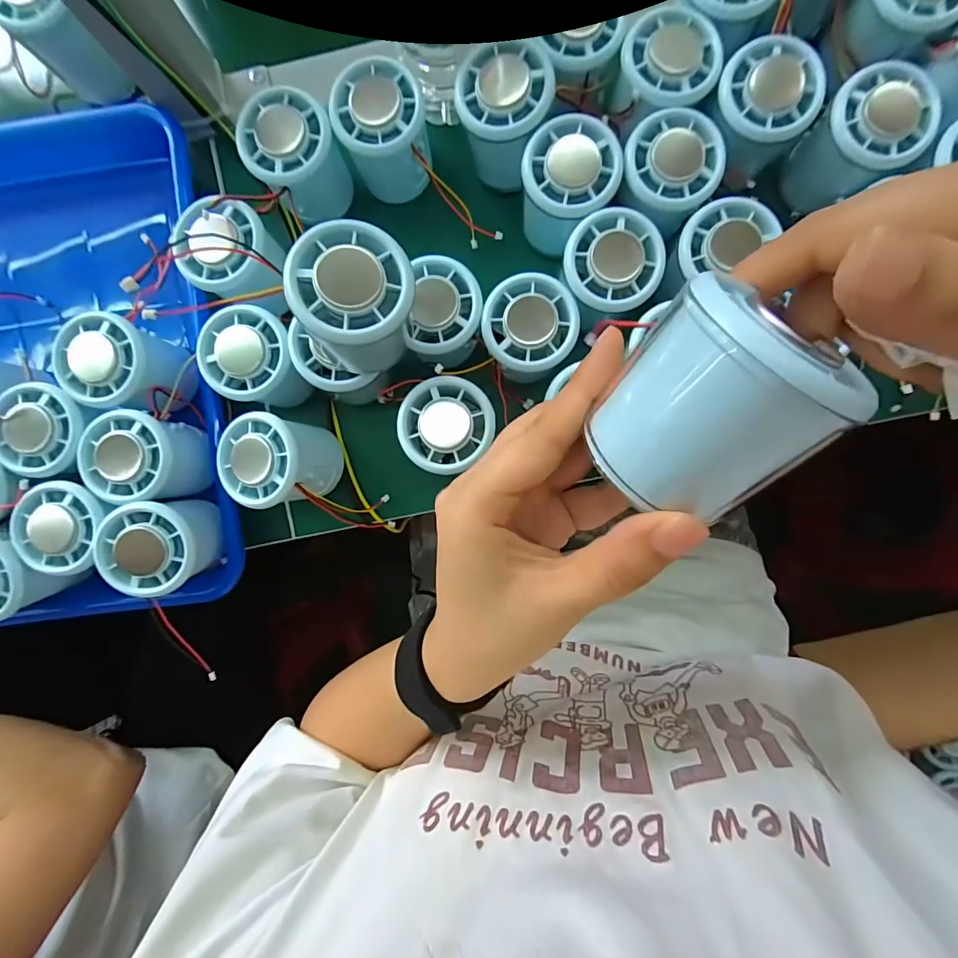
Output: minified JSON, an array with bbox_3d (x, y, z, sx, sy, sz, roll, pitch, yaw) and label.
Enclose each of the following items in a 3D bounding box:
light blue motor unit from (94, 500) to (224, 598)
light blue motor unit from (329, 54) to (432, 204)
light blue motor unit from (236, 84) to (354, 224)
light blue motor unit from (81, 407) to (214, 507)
[{"bbox_3d":[-0.195,0.041,0.281,0.057,0.050,0.053,0,90,2],"label":"light blue motor unit"},{"bbox_3d":[-0.060,-0.222,0.285,0.053,0.058,0.056,0,90,2],"label":"light blue motor unit"},{"bbox_3d":[-0.117,-0.207,0.286,0.054,0.057,0.055,0,90,2],"label":"light blue motor unit"},{"bbox_3d":[-0.212,-0.013,0.285,0.048,0.052,0.053,0,90,2],"label":"light blue motor unit"}]

